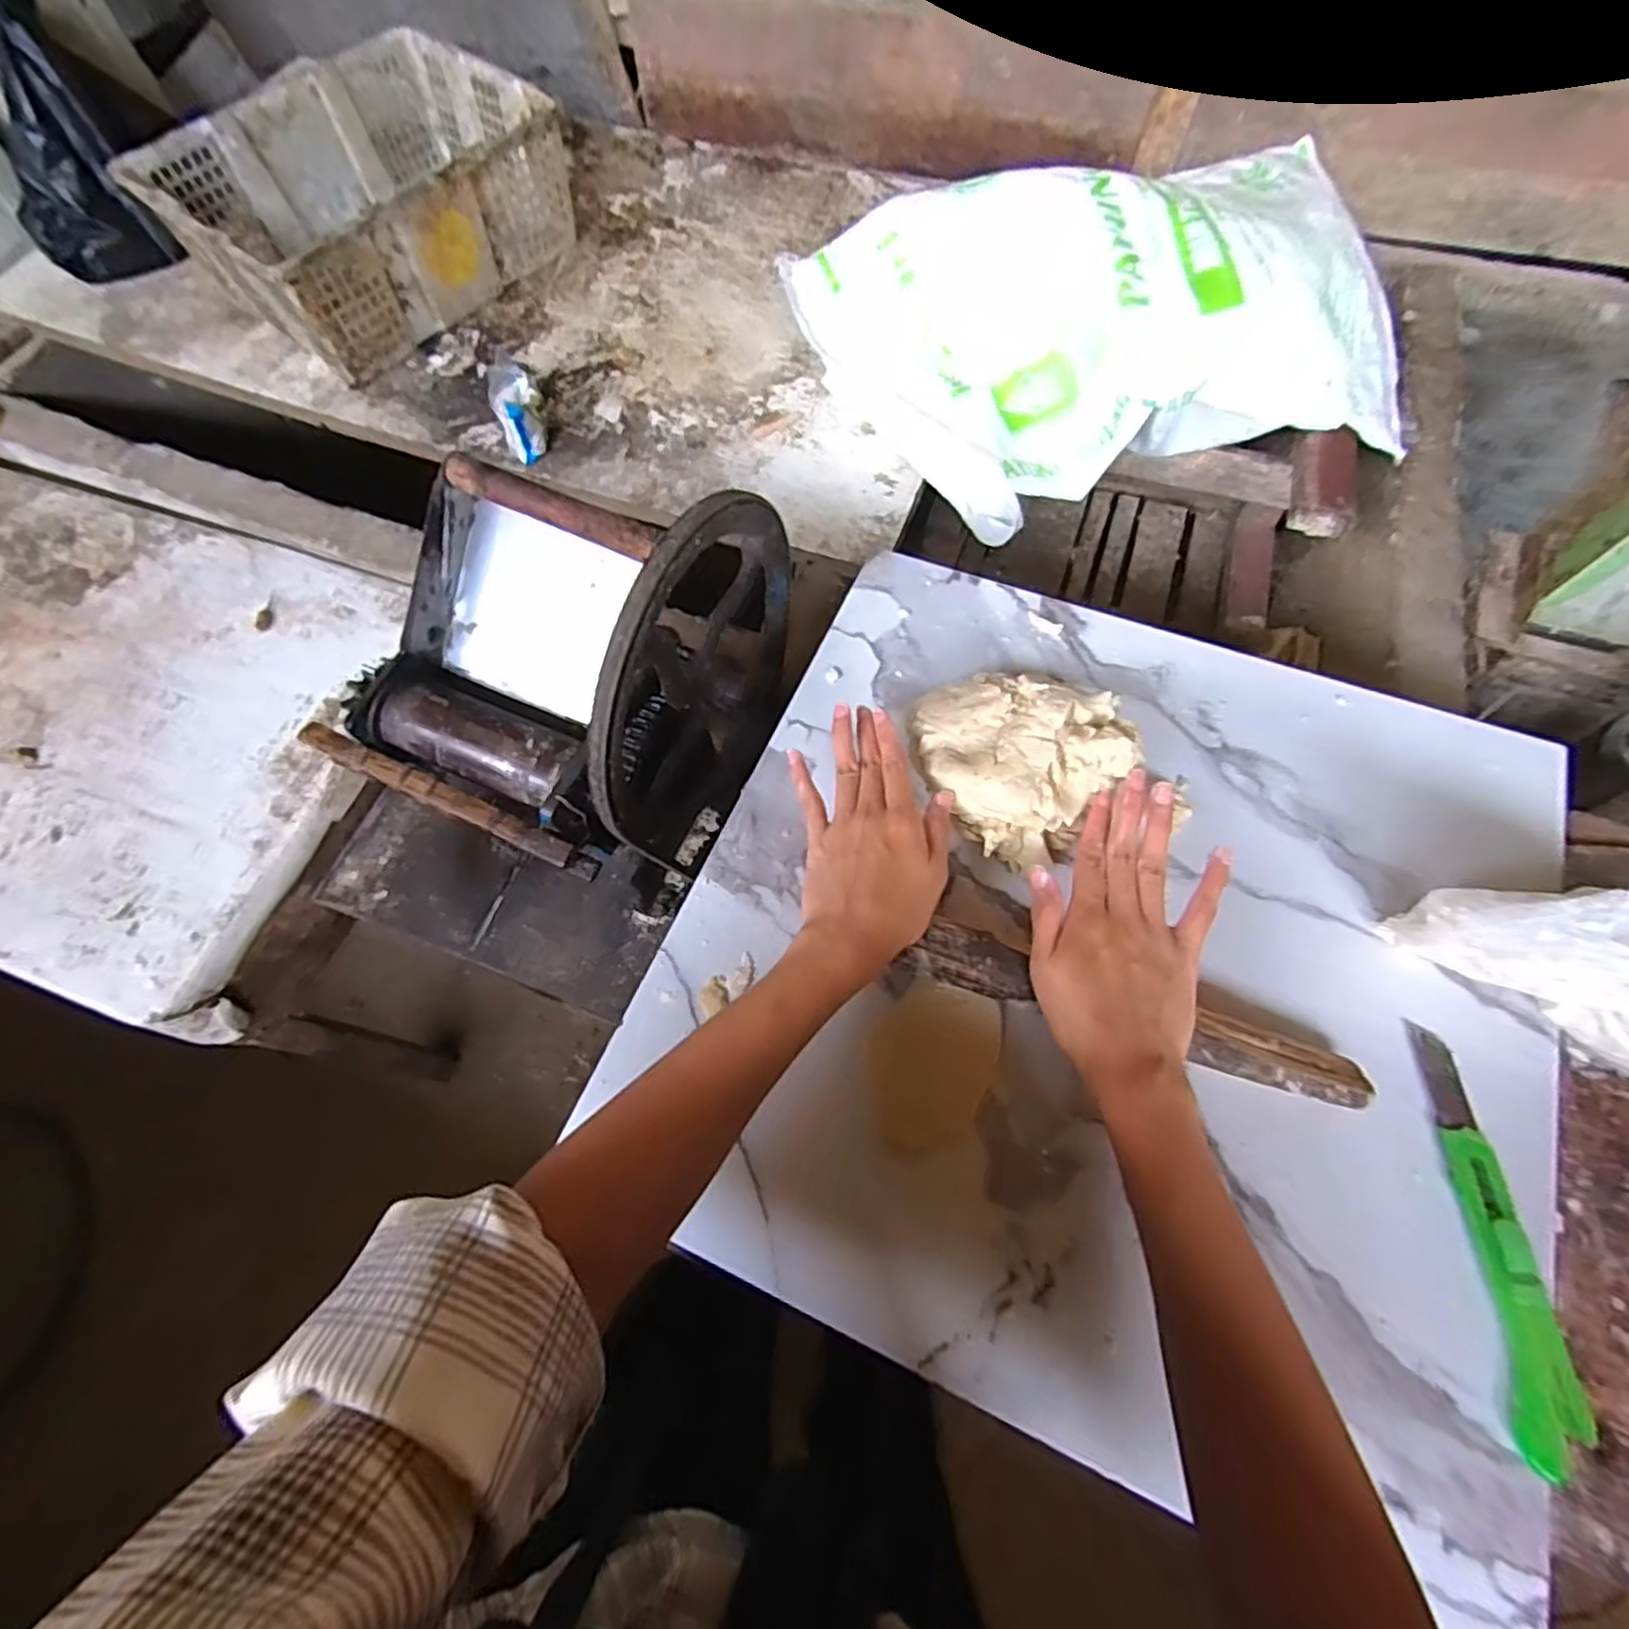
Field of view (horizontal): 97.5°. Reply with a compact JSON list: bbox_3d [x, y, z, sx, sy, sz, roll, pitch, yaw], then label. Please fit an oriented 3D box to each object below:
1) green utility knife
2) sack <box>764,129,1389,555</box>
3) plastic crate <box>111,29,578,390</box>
[{"bbox_3d":[0.346,0.209,0.362,0.032,0.012,0.192,3,66,4],"label":"green utility knife"},{"bbox_3d":[0.345,-0.566,0.838,0.676,0.197,0.386,-12,67,-4],"label":"sack"},{"bbox_3d":[-0.615,-0.859,1.012,0.343,0.180,0.477,35,71,15],"label":"plastic crate"}]

